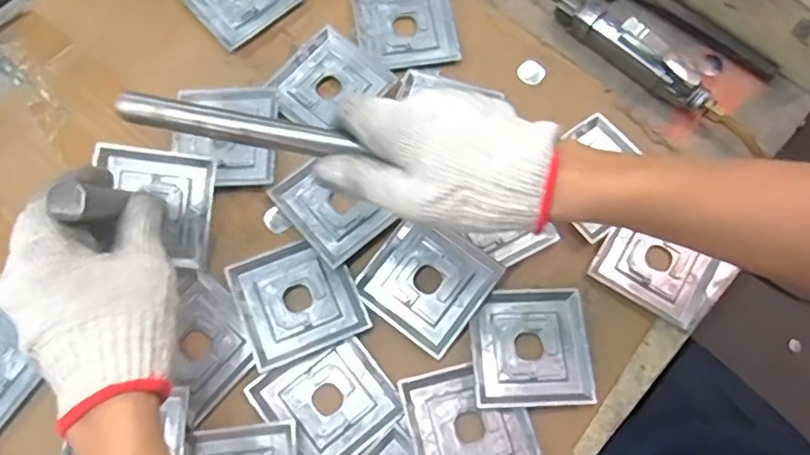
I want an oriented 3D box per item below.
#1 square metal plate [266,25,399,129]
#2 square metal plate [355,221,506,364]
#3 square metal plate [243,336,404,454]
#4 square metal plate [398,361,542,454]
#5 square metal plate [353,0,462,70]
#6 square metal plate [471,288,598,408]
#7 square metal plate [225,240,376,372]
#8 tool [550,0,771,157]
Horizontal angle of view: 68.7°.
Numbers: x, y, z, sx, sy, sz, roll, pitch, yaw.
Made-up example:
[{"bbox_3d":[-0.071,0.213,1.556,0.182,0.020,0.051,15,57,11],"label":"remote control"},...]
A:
[{"bbox_3d":[-0.069,-0.128,0.528,0.085,0.013,0.090,43,76,11],"label":"square metal plate"},{"bbox_3d":[0.018,0.041,0.473,0.090,0.013,0.089,37,75,9],"label":"square metal plate"},{"bbox_3d":[-0.059,0.132,0.453,0.089,0.011,0.089,-38,78,-12],"label":"square metal plate"},{"bbox_3d":[0.049,0.150,0.445,0.088,0.010,0.090,-14,74,-6],"label":"square metal plate"},{"bbox_3d":[0.001,-0.191,0.557,0.090,0.010,0.093,-7,73,-4],"label":"square metal plate"},{"bbox_3d":[0.098,0.092,0.461,0.090,0.009,0.088,-1,73,-2],"label":"square metal plate"},{"bbox_3d":[-0.085,0.056,0.468,0.090,0.012,0.088,-22,75,-8],"label":"square metal plate"},{"bbox_3d":[0.195,-0.167,0.535,0.300,0.035,0.027,42,76,10],"label":"tool"}]

